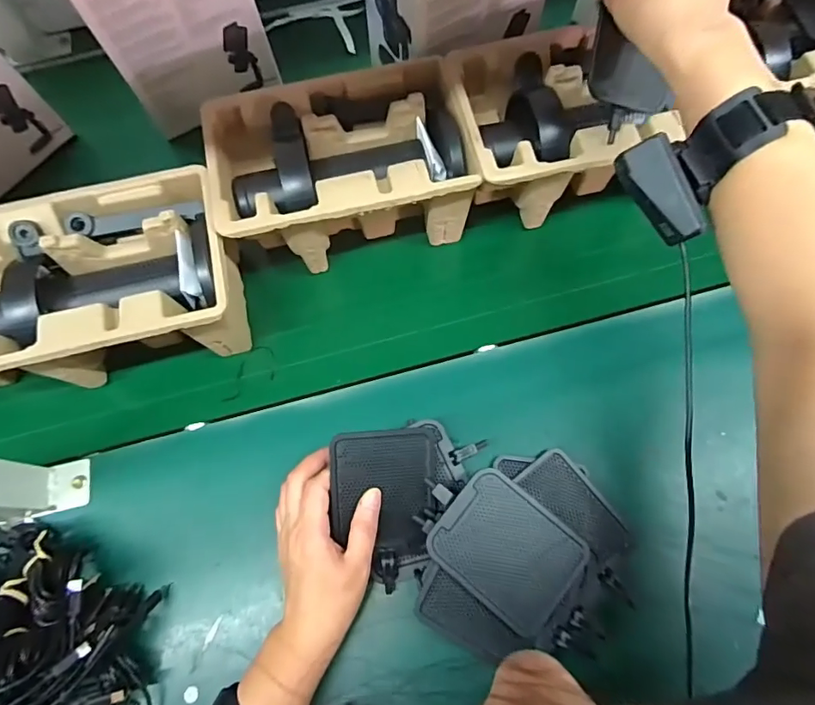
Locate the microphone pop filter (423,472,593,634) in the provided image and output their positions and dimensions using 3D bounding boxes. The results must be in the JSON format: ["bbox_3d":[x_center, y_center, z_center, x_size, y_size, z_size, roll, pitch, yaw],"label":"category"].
[{"bbox_3d":[0.074,0.143,0.359,0.103,0.014,0.080,37,77,12],"label":"microphone pop filter"}]

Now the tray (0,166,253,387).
[{"bbox_3d":[-0.261,-0.051,0.439,0.221,0.124,0.147,-15,73,-4],"label":"tray"}]

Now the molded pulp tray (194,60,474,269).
[{"bbox_3d":[-0.060,-0.169,0.463,0.220,0.098,0.147,-13,72,-3],"label":"molded pulp tray"}]

